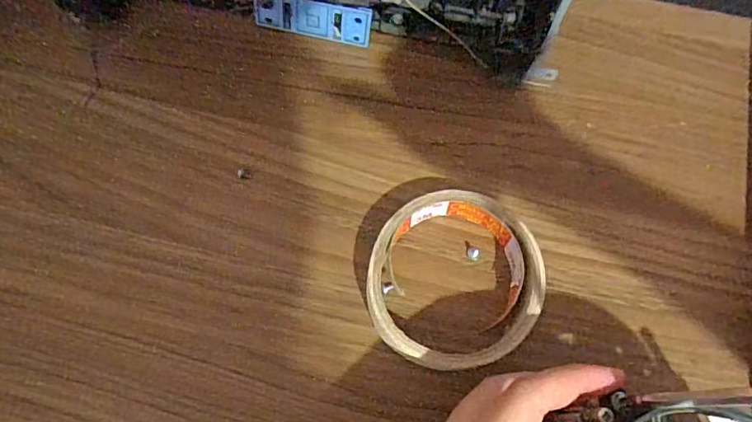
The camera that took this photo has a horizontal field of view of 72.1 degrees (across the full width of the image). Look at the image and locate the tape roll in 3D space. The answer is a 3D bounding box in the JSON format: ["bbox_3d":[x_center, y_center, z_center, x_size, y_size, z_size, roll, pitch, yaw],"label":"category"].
[{"bbox_3d":[0.040,0.035,0.264,0.086,0.022,0.089,1,69,-2],"label":"tape roll"}]

